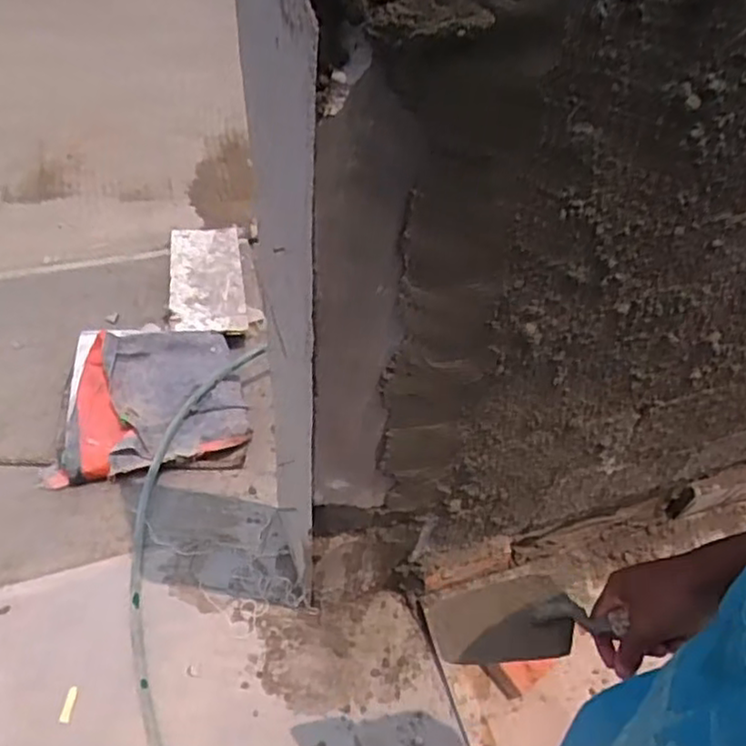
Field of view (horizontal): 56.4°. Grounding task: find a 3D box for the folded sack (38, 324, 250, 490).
[{"bbox_3d":[-0.519,0.037,1.585,0.420,0.126,0.349,-10,54,-11],"label":"folded sack"}]

